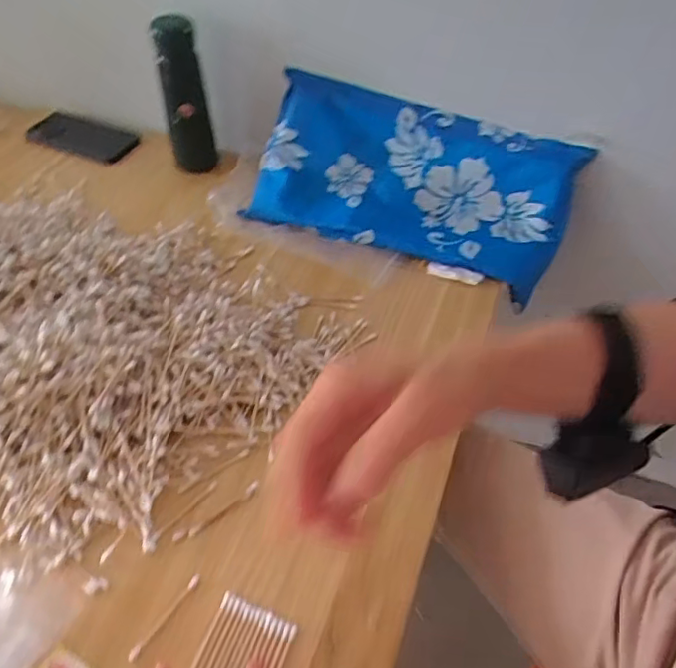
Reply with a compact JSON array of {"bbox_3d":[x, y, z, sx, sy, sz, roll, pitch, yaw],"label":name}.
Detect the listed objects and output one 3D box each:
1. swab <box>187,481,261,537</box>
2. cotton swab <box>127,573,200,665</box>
[{"bbox_3d":[-0.093,0.144,0.486,0.067,0.004,0.009,-33,58,-24],"label":"swab"},{"bbox_3d":[-0.128,0.208,0.436,0.007,0.008,0.070,29,56,21],"label":"cotton swab"}]

